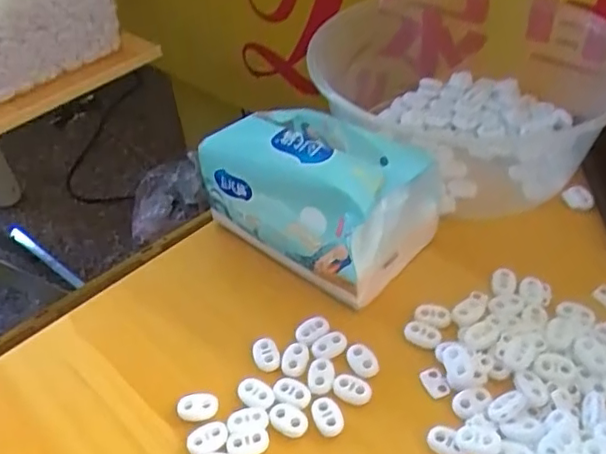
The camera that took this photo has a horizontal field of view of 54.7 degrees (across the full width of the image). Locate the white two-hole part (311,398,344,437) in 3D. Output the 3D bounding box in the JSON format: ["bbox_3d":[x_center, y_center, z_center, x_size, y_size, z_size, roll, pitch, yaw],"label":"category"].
[{"bbox_3d":[0.013,0.104,0.322,0.015,0.004,0.021,-19,46,-11],"label":"white two-hole part"}]

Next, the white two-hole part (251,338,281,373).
[{"bbox_3d":[-0.022,0.076,0.352,0.015,0.004,0.019,-14,45,-6],"label":"white two-hole part"}]

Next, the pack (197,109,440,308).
[{"bbox_3d":[0.011,-0.032,0.403,0.145,0.090,0.102,29,55,32],"label":"pack"}]

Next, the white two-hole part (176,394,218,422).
[{"bbox_3d":[-0.059,0.102,0.331,0.022,0.007,0.015,-4,45,4],"label":"white two-hole part"}]

